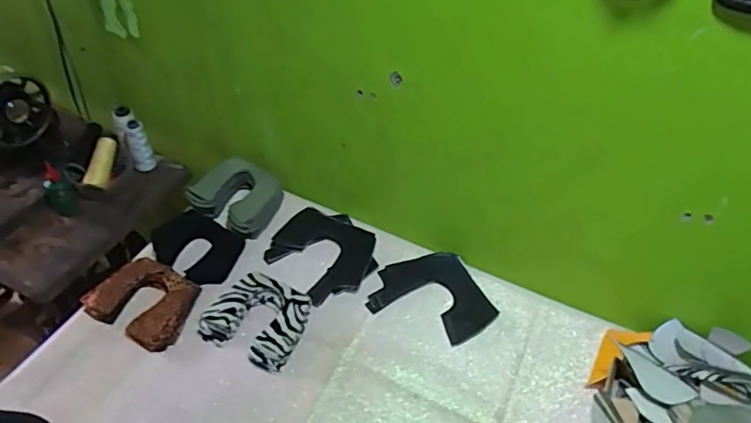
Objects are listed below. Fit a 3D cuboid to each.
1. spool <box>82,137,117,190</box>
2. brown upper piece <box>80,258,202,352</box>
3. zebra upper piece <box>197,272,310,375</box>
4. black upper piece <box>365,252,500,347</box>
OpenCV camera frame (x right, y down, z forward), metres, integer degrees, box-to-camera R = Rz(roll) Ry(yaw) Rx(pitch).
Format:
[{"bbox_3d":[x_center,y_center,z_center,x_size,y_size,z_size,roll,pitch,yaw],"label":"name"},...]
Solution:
[{"bbox_3d":[-0.544,-0.099,1.080,0.040,0.049,0.116,4,58,-1],"label":"spool"},{"bbox_3d":[-0.384,0.146,0.915,0.163,0.033,0.131,20,47,14],"label":"brown upper piece"},{"bbox_3d":[-0.192,0.176,0.904,0.154,0.034,0.137,20,47,14],"label":"zebra upper piece"},{"bbox_3d":[0.094,0.153,0.960,0.191,0.018,0.187,-19,50,-22],"label":"black upper piece"}]

